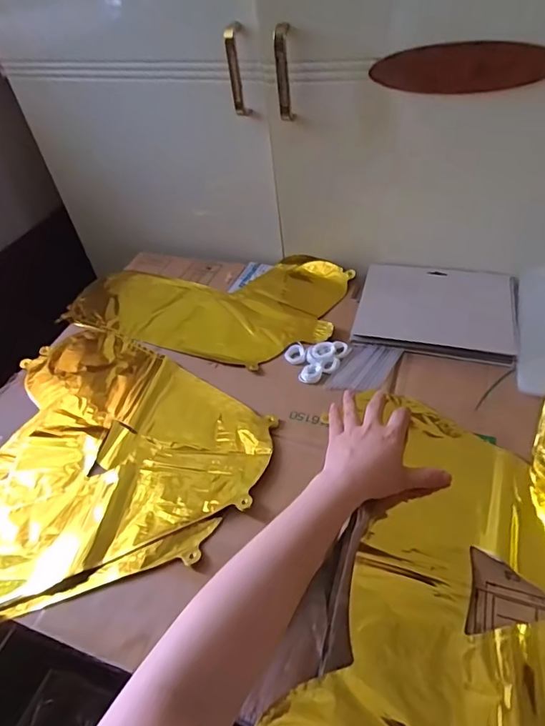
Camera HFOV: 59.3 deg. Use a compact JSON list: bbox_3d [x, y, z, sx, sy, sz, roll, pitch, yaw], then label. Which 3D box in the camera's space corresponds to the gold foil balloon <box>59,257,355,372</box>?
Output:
[{"bbox_3d":[-0.096,-0.102,0.727,0.390,0.022,0.241,15,50,21],"label":"gold foil balloon"}]

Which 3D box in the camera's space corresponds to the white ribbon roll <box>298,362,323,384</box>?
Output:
[{"bbox_3d":[0.047,0.011,0.587,0.026,0.006,0.028,-4,45,4],"label":"white ribbon roll"}]

